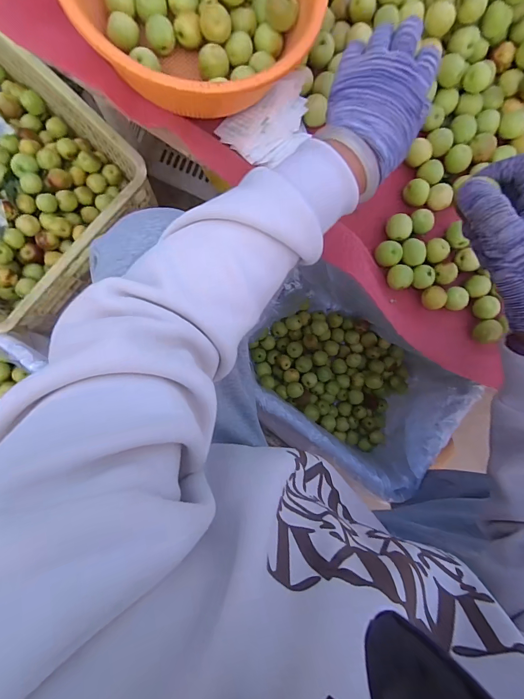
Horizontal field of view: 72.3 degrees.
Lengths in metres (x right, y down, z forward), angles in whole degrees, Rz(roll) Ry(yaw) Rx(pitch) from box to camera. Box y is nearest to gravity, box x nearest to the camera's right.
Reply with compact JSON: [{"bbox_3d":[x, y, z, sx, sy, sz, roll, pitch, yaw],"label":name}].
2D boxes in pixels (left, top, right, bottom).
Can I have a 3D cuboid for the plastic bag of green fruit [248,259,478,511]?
[{"bbox_3d":[0.141,0.062,0.696,0.396,0.176,0.289,35,88,-7],"label":"plastic bag of green fruit"}]

